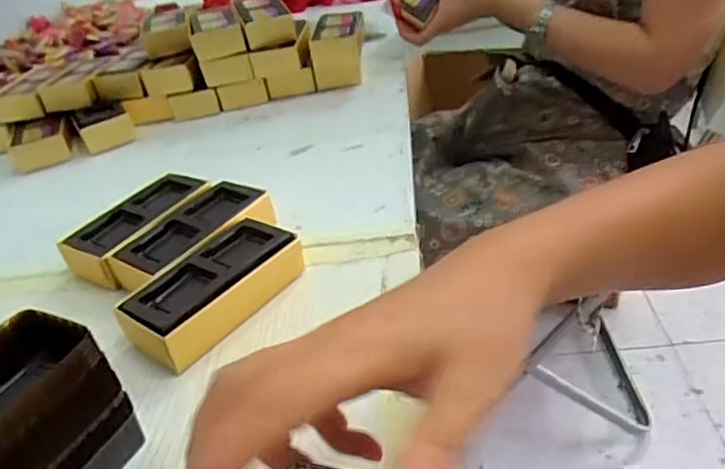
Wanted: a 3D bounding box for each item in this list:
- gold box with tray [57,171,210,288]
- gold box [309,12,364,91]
[{"bbox_3d":[-0.182,-0.007,0.499,0.061,0.035,0.121,14,41,33],"label":"gold box with tray"},{"bbox_3d":[-0.029,-0.229,0.763,0.063,0.071,0.099,-8,34,5],"label":"gold box"}]

